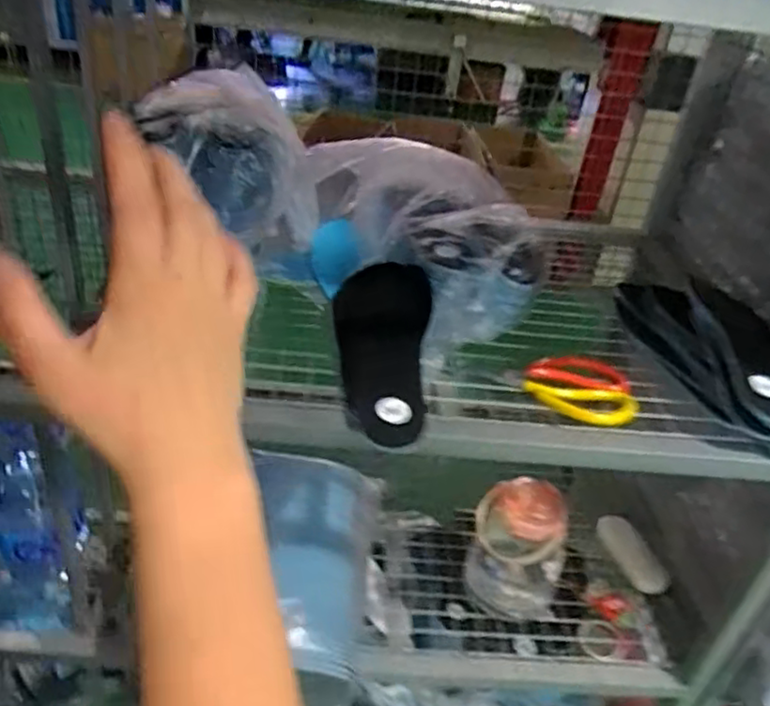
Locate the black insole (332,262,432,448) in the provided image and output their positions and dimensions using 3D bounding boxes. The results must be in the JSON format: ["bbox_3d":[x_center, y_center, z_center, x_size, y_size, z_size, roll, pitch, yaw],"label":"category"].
[{"bbox_3d":[-0.006,-0.015,0.665,0.096,0.049,0.263,5,33,-2],"label":"black insole"}]

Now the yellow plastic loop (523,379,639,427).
[{"bbox_3d":[0.188,0.047,0.654,0.106,0.008,0.047,10,33,5],"label":"yellow plastic loop"}]

